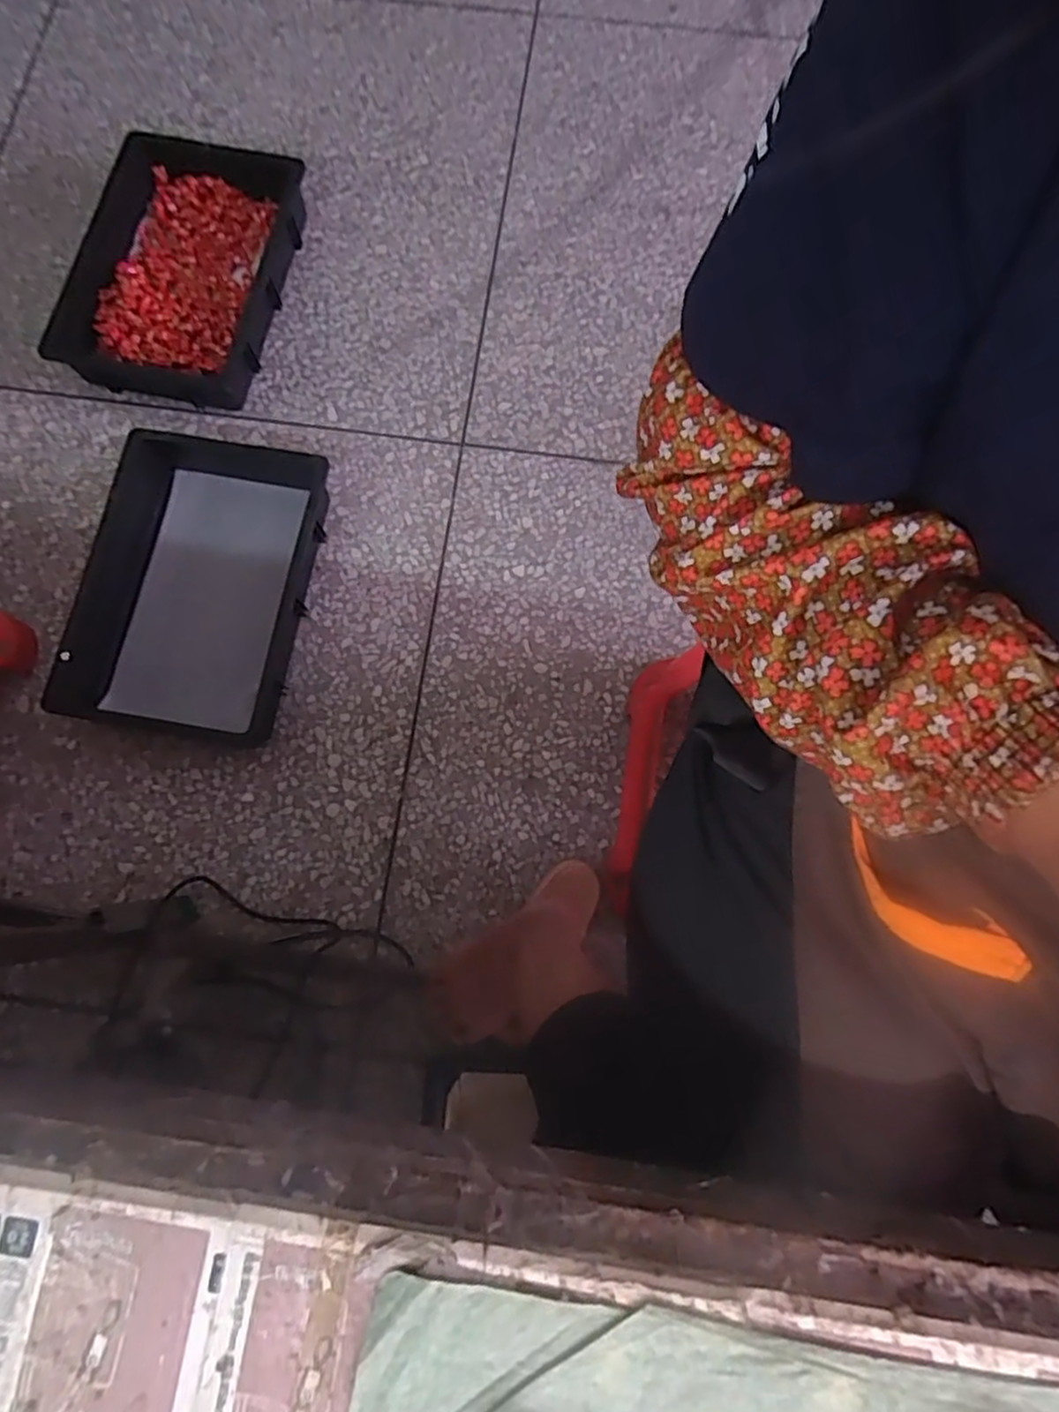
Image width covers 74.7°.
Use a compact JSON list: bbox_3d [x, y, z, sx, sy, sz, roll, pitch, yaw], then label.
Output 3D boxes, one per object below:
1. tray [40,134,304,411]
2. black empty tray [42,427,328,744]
[{"bbox_3d":[-0.580,-0.739,1.165,0.284,0.097,0.435,17,78,4],"label":"tray"},{"bbox_3d":[-0.516,-0.198,1.066,0.326,0.083,0.477,8,77,2],"label":"black empty tray"}]

